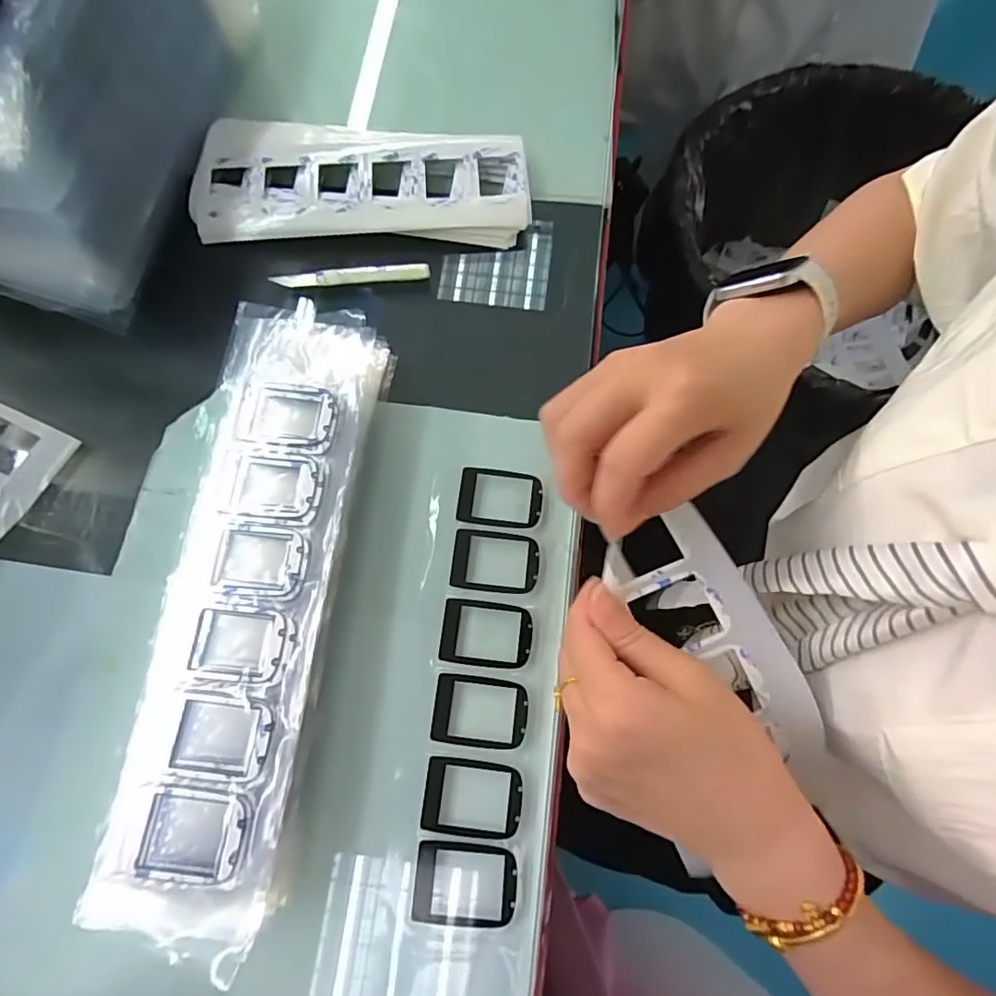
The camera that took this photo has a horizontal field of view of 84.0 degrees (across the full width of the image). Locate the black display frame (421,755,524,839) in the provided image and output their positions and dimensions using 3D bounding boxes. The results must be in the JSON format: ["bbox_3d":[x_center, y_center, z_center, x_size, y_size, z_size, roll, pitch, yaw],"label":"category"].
[{"bbox_3d":[-0.013,0.158,0.292,0.052,0.004,0.036,5,72,1],"label":"black display frame"}]

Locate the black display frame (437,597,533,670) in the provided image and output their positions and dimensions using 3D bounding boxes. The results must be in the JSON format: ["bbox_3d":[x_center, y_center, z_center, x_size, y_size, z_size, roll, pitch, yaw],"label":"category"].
[{"bbox_3d":[-0.006,0.077,0.316,0.052,0.004,0.036,5,72,1],"label":"black display frame"}]

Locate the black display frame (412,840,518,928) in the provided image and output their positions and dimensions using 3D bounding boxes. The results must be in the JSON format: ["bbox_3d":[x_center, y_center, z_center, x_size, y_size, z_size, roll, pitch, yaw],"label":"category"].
[{"bbox_3d":[-0.016,0.195,0.281,0.051,0.005,0.036,2,72,0],"label":"black display frame"}]

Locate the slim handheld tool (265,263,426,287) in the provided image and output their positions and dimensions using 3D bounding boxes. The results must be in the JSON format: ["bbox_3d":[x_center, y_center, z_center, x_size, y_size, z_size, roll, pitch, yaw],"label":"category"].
[{"bbox_3d":[-0.101,-0.155,0.387,0.106,0.007,0.010,-5,74,-2],"label":"slim handheld tool"}]

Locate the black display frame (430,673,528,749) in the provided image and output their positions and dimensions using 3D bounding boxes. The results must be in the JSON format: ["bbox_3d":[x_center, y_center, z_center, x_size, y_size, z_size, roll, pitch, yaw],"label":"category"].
[{"bbox_3d":[-0.010,0.117,0.303,0.051,0.004,0.036,6,72,1],"label":"black display frame"}]

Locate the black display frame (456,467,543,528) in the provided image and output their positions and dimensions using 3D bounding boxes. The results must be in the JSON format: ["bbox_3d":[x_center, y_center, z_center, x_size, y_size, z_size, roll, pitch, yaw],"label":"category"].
[{"bbox_3d":[0.001,0.000,0.342,0.051,0.004,0.036,6,72,1],"label":"black display frame"}]

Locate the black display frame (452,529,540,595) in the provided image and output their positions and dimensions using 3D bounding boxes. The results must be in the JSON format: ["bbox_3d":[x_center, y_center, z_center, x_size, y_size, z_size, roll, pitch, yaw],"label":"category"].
[{"bbox_3d":[-0.001,0.037,0.329,0.052,0.004,0.036,5,72,1],"label":"black display frame"}]

